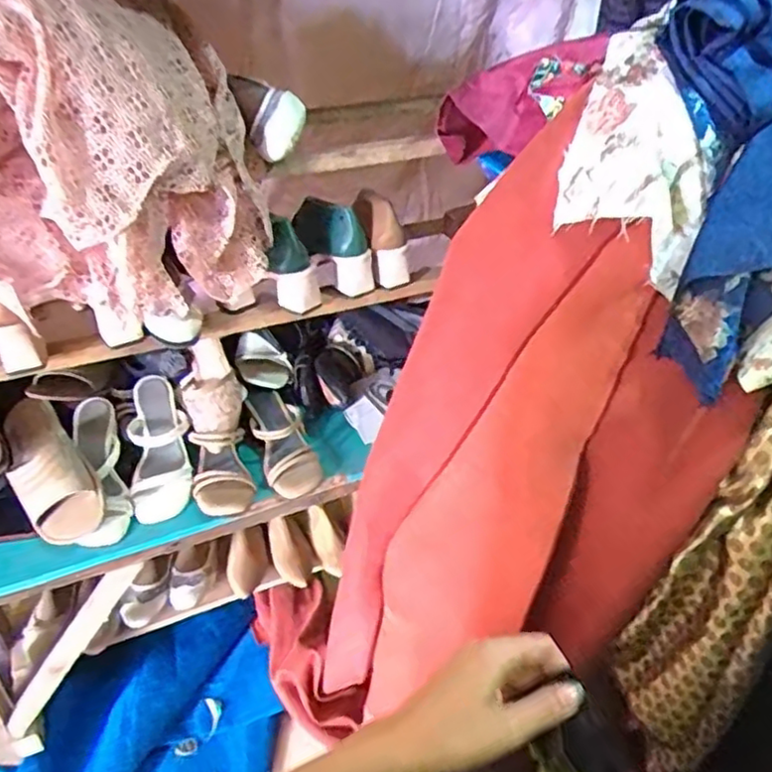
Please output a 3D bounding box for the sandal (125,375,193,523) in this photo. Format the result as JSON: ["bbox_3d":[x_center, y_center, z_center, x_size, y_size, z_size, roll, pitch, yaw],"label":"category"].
[{"bbox_3d":[-0.346,0.091,1.002,0.085,0.053,0.227,-7,70,-12],"label":"sandal"}]

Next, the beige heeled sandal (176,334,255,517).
[{"bbox_3d":[-0.259,0.063,1.000,0.096,0.072,0.266,-7,72,-12],"label":"beige heeled sandal"}]

